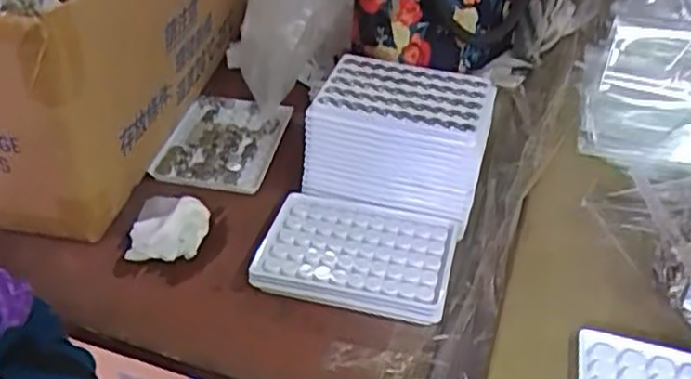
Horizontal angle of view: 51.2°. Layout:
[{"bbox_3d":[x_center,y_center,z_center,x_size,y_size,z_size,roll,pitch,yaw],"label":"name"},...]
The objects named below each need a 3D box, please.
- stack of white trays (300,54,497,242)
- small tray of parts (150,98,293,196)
[{"bbox_3d":[0.043,-0.041,0.554,0.131,0.076,0.096,13,37,13],"label":"stack of white trays"},{"bbox_3d":[-0.105,-0.042,0.621,0.091,0.017,0.125,8,38,6],"label":"small tray of parts"}]

